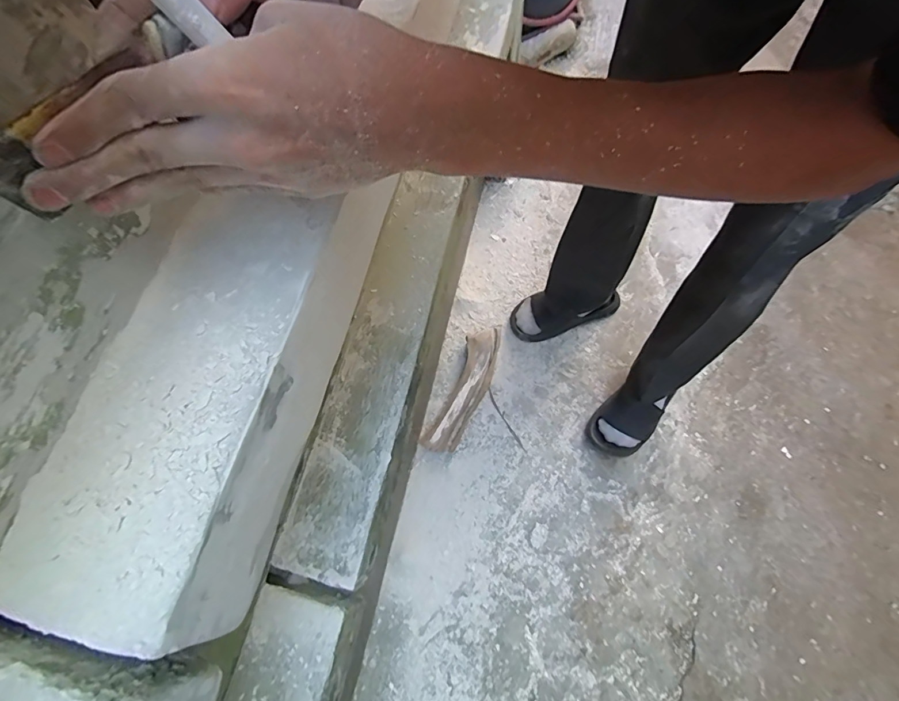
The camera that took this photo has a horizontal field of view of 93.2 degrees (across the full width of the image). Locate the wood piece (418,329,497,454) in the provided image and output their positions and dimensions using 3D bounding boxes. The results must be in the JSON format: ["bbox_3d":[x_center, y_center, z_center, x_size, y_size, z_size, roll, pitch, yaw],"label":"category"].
[{"bbox_3d":[0.041,0.087,1.023,0.089,0.034,0.331,20,70,15],"label":"wood piece"}]

